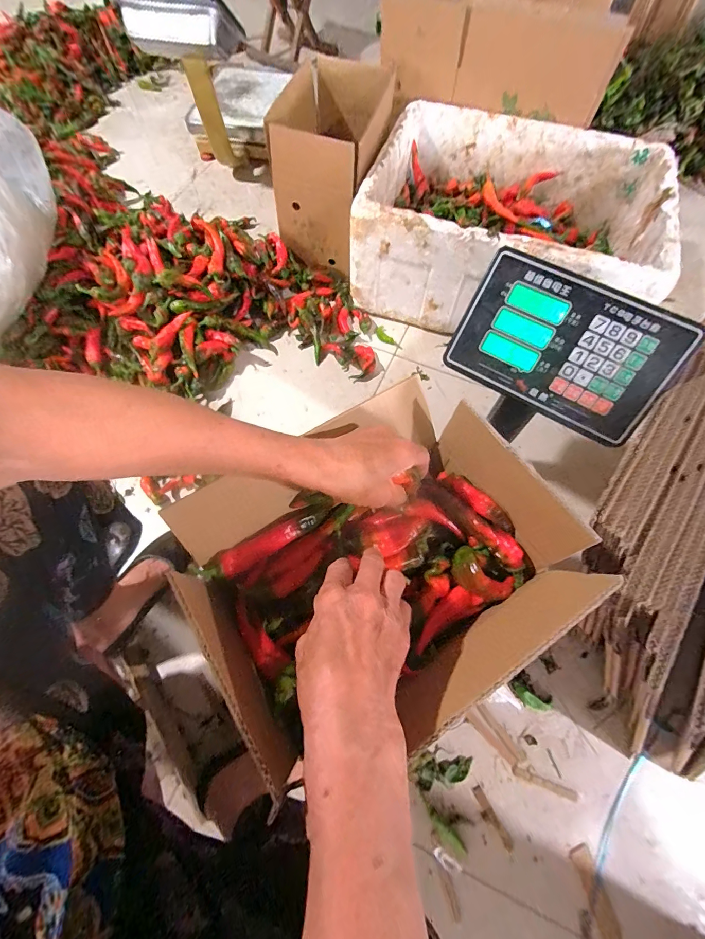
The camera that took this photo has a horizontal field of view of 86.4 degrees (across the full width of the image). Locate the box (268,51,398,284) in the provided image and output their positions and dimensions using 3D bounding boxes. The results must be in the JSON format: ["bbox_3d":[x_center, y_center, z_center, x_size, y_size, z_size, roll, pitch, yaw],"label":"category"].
[{"bbox_3d":[-0.038,-0.685,0.860,0.222,0.258,0.327,9,67,3],"label":"box"}]

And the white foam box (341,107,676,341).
[{"bbox_3d":[0.328,-0.524,0.812,0.555,0.216,0.422,18,68,7],"label":"white foam box"}]

